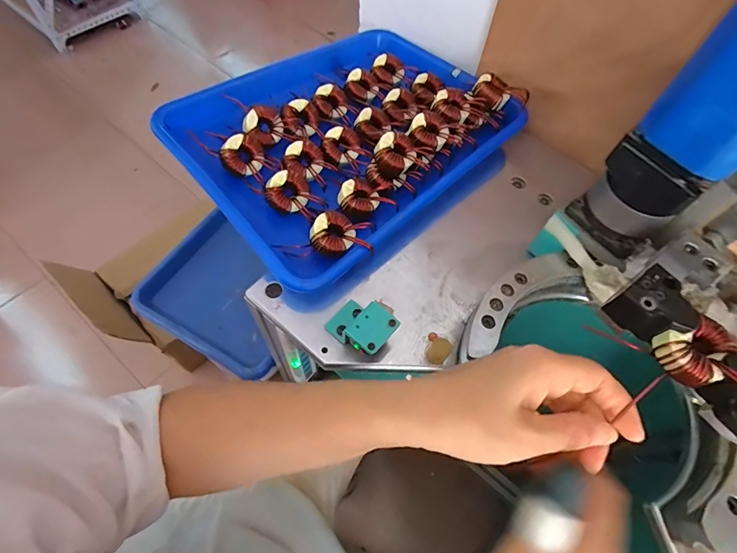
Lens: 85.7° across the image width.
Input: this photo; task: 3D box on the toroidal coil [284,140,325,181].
[{"bbox_3d":[-0.061,-0.110,0.383,0.038,0.015,0.044,-6,62,-7],"label":"toroidal coil"}]

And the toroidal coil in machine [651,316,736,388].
[{"bbox_3d":[0.186,0.043,0.224,0.040,0.012,0.031,-16,64,-13],"label":"toroidal coil in machine"}]

